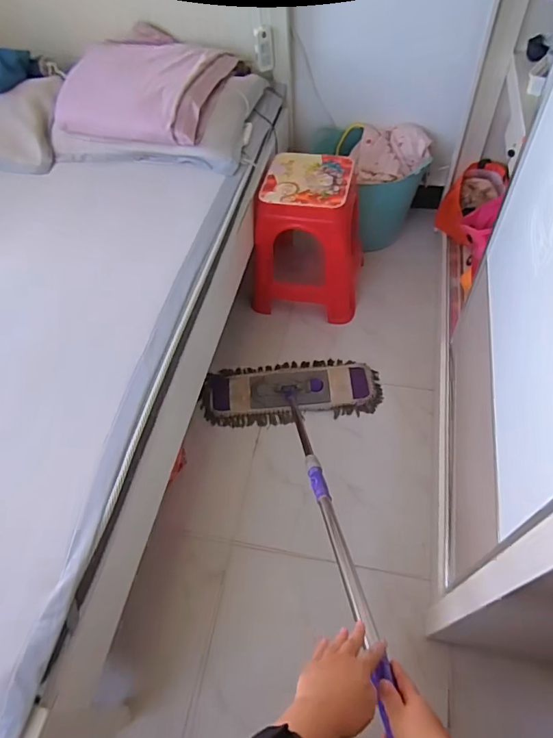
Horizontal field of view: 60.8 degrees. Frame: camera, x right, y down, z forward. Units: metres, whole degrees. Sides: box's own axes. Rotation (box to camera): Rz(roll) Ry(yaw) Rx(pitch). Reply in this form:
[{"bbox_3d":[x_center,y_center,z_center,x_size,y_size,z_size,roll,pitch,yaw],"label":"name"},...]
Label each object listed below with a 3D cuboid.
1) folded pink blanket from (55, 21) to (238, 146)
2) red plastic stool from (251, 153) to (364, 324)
[{"bbox_3d":[-0.446,-0.964,1.571,0.558,0.144,0.460,18,64,9],"label":"folded pink blanket"},{"bbox_3d":[0.124,-0.455,1.649,0.372,0.415,0.403,10,63,5],"label":"red plastic stool"}]

